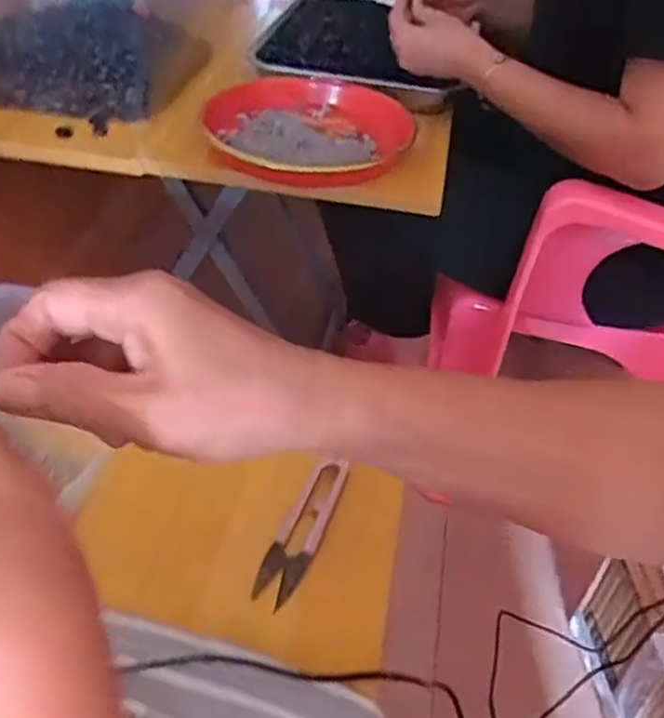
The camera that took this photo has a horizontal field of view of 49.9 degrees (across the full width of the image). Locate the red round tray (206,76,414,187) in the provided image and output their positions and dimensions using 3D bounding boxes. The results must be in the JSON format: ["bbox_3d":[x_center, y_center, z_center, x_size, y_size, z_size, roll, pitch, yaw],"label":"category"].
[{"bbox_3d":[-0.020,-0.234,0.738,0.175,0.037,0.196,14,42,11],"label":"red round tray"}]

